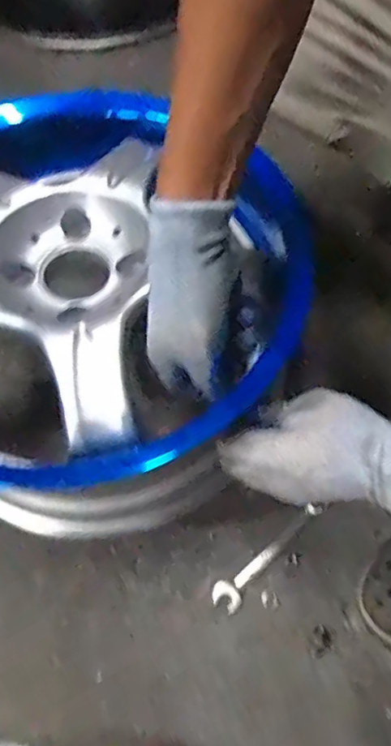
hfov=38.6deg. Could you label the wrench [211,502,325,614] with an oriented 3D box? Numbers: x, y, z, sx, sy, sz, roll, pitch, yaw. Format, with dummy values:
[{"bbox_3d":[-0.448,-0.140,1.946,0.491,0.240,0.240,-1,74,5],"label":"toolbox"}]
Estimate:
[{"bbox_3d":[0.070,0.175,0.535,0.133,0.008,0.028,-38,66,-17],"label":"wrench"}]

